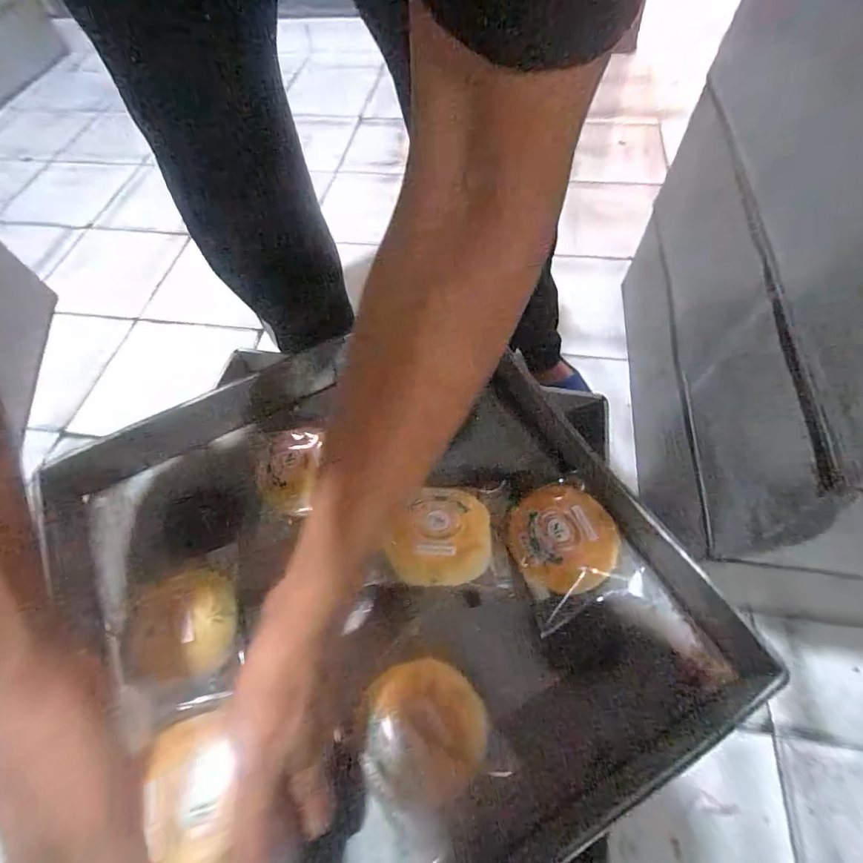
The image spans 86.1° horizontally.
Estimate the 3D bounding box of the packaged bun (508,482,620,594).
[{"bbox_3d":[0.112,0.088,0.392,0.083,0.032,0.086,-1,59,1],"label":"packaged bun"}]

